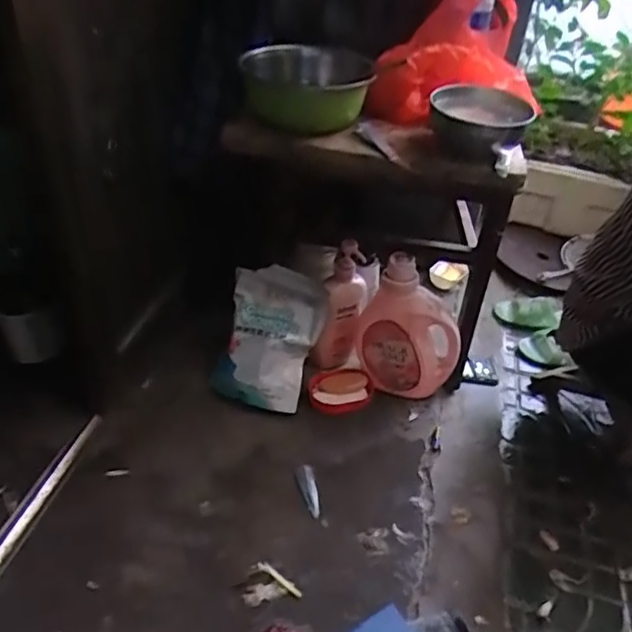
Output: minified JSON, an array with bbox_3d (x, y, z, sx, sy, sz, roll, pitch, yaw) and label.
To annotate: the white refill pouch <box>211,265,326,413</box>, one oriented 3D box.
[{"bbox_3d":[-0.075,0.039,1.035,0.158,0.234,0.037,13,1,-6],"label":"white refill pouch"}]

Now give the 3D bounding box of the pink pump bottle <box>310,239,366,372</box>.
[{"bbox_3d":[0.044,-0.013,1.066,0.074,0.259,0.064,12,39,10],"label":"pink pump bottle"}]

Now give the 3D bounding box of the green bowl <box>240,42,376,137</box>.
[{"bbox_3d":[-0.017,-0.331,0.873,0.187,0.079,0.146,5,38,1],"label":"green bowl"}]

